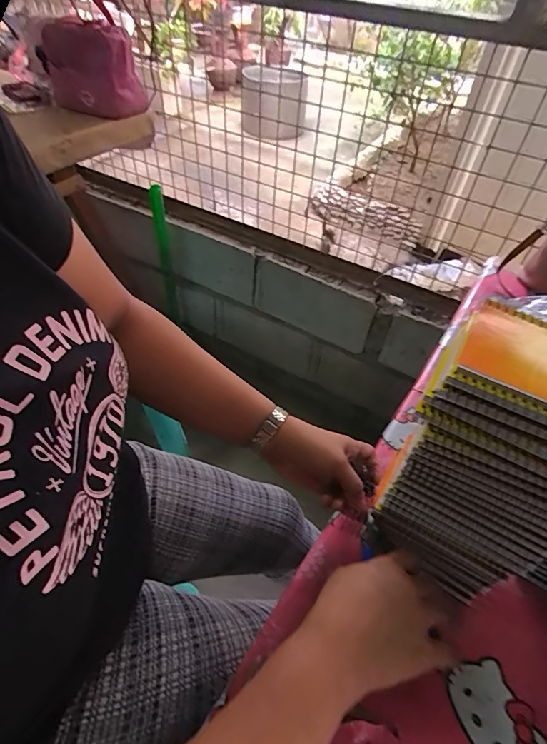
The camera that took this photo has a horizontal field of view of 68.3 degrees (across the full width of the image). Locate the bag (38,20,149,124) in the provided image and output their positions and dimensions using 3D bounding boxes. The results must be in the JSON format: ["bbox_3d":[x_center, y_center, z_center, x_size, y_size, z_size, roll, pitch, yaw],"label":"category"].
[{"bbox_3d":[-0.455,-0.771,1.033,0.225,0.172,0.118,7,46,3],"label":"bag"}]

